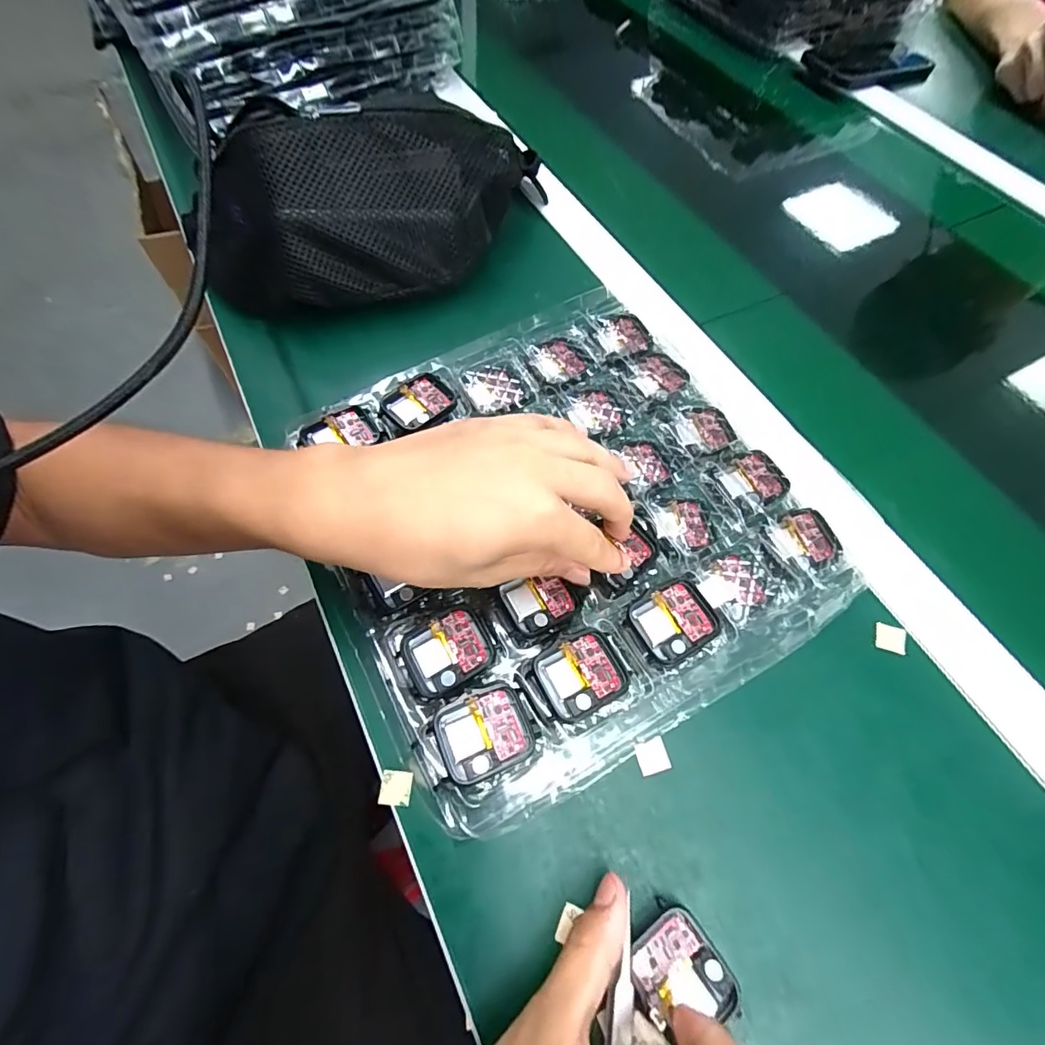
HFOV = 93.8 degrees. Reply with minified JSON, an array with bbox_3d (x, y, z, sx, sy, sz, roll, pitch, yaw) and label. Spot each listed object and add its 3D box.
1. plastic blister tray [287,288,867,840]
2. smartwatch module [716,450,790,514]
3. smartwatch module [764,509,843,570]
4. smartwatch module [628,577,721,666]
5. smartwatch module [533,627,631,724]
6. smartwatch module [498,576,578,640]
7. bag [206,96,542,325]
[{"bbox_3d":[0.027,-0.008,0.306,0.276,0.042,0.273,-24,67,-13],"label":"plastic blister tray"},{"bbox_3d":[0.148,-0.026,0.312,0.041,0.004,0.035,-28,67,-14],"label":"smartwatch module"},{"bbox_3d":[0.166,0.010,0.291,0.039,0.005,0.036,-14,65,-8],"label":"smartwatch module"},{"bbox_3d":[0.082,0.052,0.262,0.041,0.005,0.037,-26,67,-13],"label":"smartwatch module"},{"bbox_3d":[0.030,0.076,0.247,0.044,0.005,0.037,-26,67,-14],"label":"smartwatch module"},{"bbox_3d":[0.010,0.044,0.266,0.039,0.007,0.031,-17,65,-10],"label":"smartwatch module"},{"bbox_3d":[-0.099,-0.239,0.372,0.269,0.110,0.101,-19,66,-10],"label":"bag"}]

